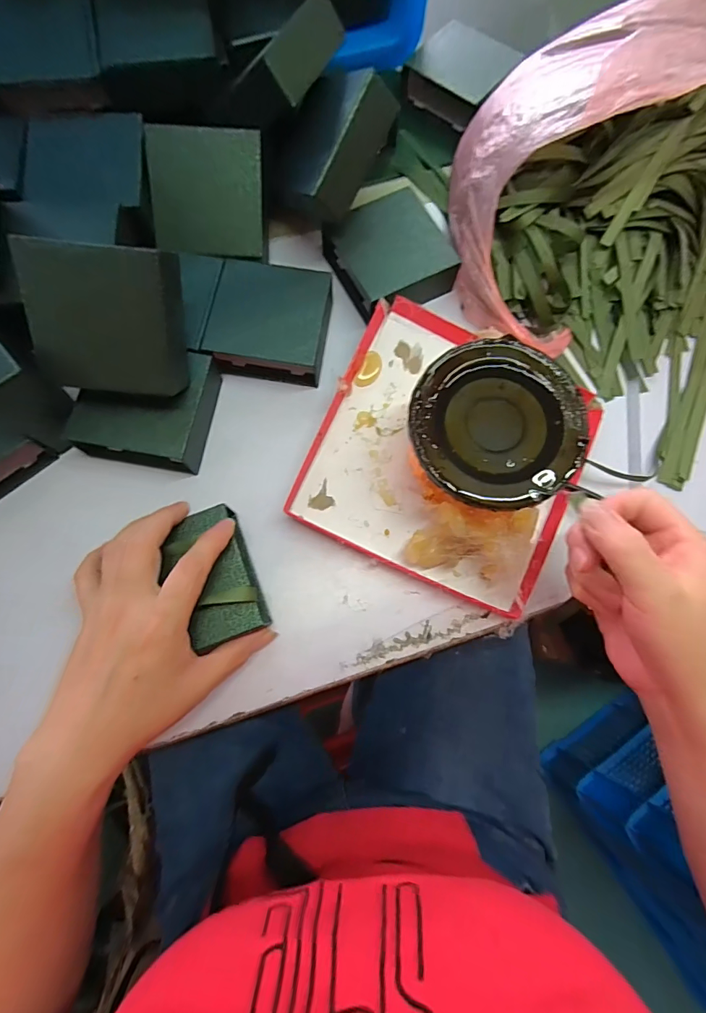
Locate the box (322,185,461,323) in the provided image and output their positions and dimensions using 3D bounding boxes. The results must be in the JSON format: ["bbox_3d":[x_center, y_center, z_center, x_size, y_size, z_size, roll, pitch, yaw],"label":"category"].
[{"bbox_3d":[0.034,-0.219,0.392,0.091,0.037,0.101,-26,78,-7],"label":"box"}]

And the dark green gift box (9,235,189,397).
[{"bbox_3d":[-0.166,-0.126,0.298,0.094,0.092,0.026,7,32,-1],"label":"dark green gift box"}]

